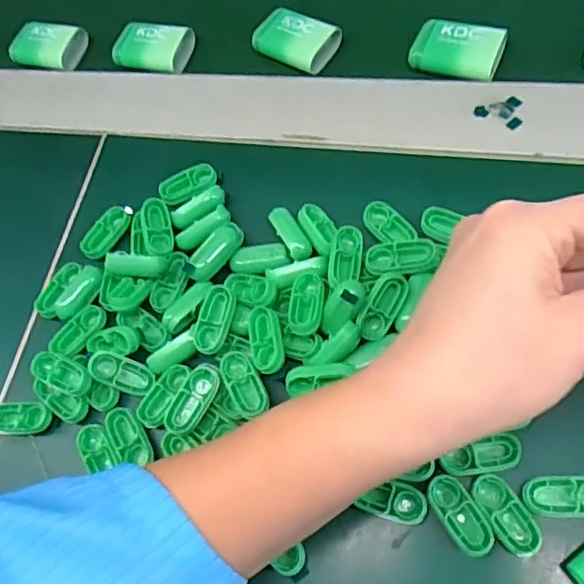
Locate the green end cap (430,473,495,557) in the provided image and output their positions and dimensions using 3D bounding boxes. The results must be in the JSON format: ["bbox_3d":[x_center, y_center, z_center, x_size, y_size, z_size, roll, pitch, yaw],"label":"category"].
[{"bbox_3d":[0.070,0.093,0.249,0.016,0.005,0.034,-28,69,-10],"label":"green end cap"}]

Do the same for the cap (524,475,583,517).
[{"bbox_3d":[0.113,0.084,0.244,0.033,0.007,0.016,0,67,1],"label":"cap"}]

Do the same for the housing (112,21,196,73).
[{"bbox_3d":[-0.096,-0.167,0.405,0.052,0.014,0.035,11,68,6],"label":"housing"}]

